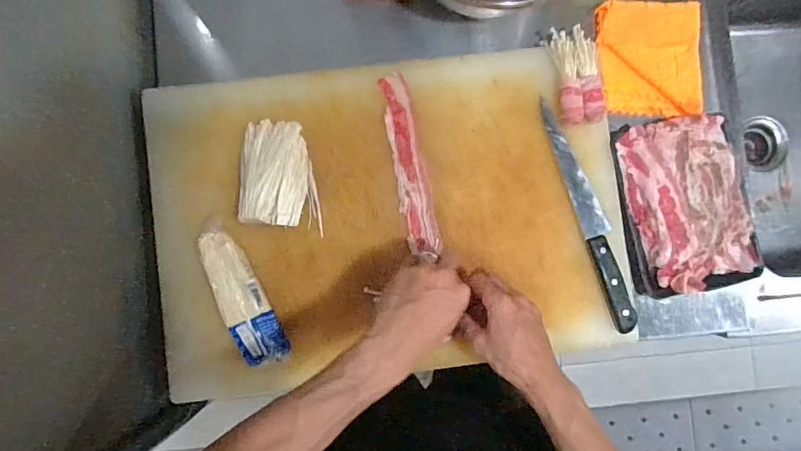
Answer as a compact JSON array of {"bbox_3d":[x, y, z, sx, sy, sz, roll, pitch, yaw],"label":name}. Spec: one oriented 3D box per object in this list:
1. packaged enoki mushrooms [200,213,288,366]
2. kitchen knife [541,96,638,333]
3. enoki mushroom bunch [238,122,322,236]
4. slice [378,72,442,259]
[{"bbox_3d":[-0.196,0.080,0.569,0.054,0.027,0.188,-26,87,-3],"label":"packaged enoki mushrooms"},{"bbox_3d":[0.241,-0.016,0.596,0.036,0.021,0.299,-19,86,-2],"label":"kitchen knife"},{"bbox_3d":[-0.147,-0.064,0.576,0.090,0.035,0.128,0,86,-1],"label":"enoki mushroom bunch"},{"bbox_3d":[0.011,-0.078,0.594,0.038,0.010,0.230,-11,87,-2],"label":"slice"}]

